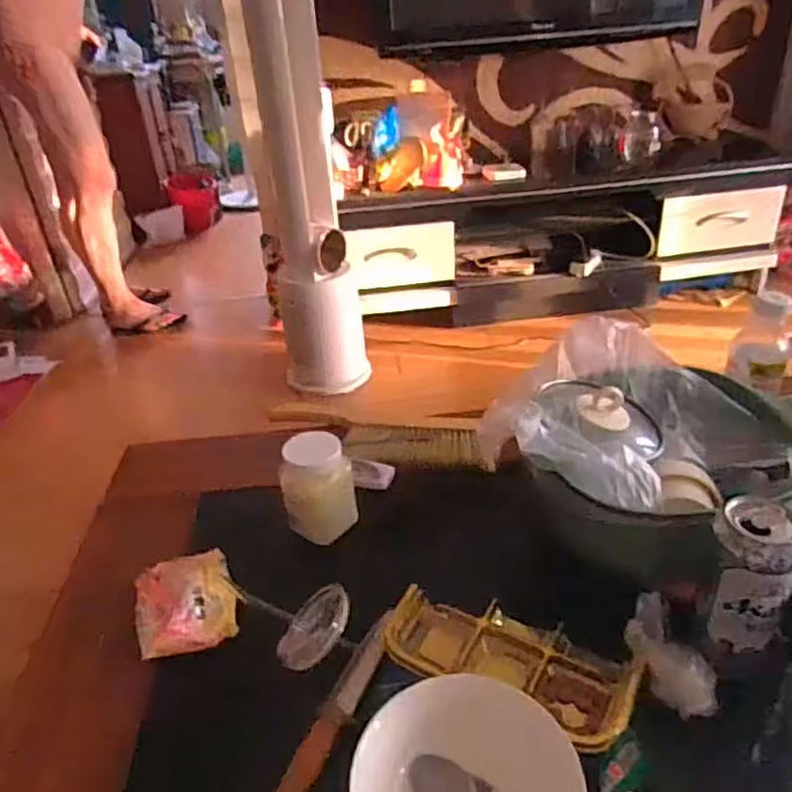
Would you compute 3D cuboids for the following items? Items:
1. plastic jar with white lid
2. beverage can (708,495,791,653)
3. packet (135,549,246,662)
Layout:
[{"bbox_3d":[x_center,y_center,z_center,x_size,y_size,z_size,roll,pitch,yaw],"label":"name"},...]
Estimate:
[{"bbox_3d":[-0.091,0.104,0.720,0.065,0.111,0.069,-3,31,2],"label":"plastic jar with white lid"},{"bbox_3d":[0.285,0.151,0.518,0.060,0.132,0.050,19,38,33],"label":"beverage can"},{"bbox_3d":[-0.214,0.208,0.653,0.100,0.030,0.114,-19,34,-23],"label":"packet"}]

